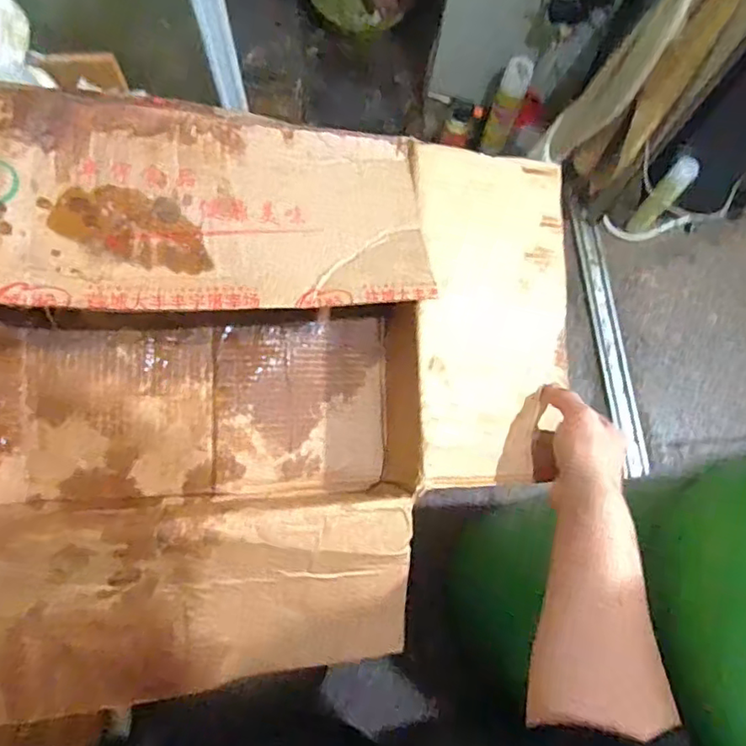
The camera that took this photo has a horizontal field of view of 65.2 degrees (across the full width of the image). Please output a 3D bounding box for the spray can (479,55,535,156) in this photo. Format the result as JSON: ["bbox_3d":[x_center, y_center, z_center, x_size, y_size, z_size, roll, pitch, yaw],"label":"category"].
[{"bbox_3d":[0.332,-0.658,1.458,0.066,0.272,0.070,1,75,-2],"label":"spray can"}]

